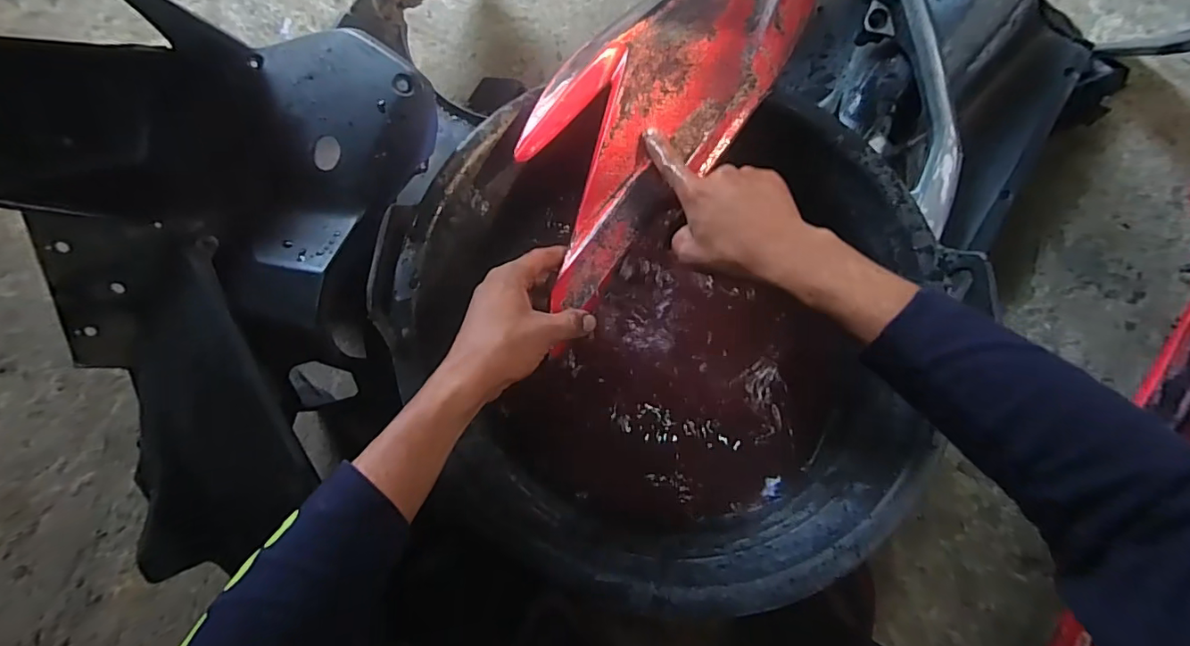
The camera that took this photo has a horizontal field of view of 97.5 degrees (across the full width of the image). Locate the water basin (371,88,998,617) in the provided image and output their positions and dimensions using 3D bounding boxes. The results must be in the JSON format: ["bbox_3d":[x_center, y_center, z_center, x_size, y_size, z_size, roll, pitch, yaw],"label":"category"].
[{"bbox_3d":[0.065,0.013,0.483,0.452,0.166,0.417,0,75,2],"label":"water basin"}]

